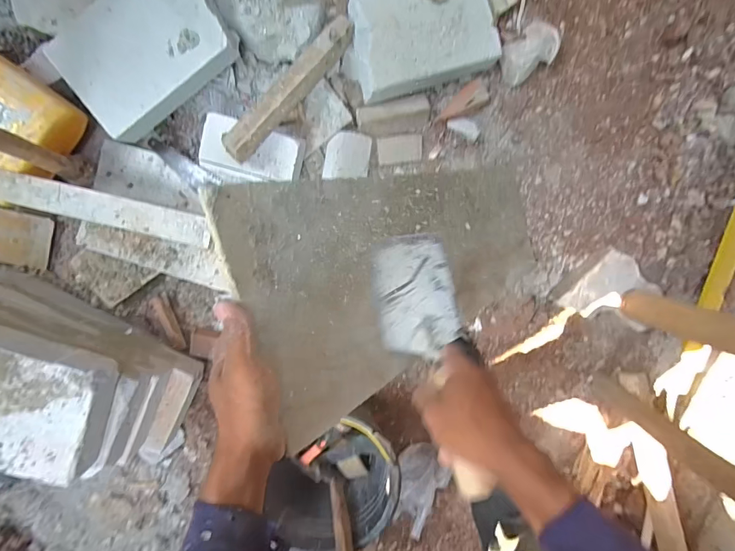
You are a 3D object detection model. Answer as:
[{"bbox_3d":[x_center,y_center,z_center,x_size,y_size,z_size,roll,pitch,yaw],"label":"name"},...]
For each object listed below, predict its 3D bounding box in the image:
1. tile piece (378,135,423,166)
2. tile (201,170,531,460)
[{"bbox_3d":[0.072,-0.279,0.889,0.100,0.005,0.057,-9,112,-9],"label":"tile piece"},{"bbox_3d":[0.125,-0.044,0.624,0.022,0.740,0.240,-12,96,41],"label":"tile"}]

